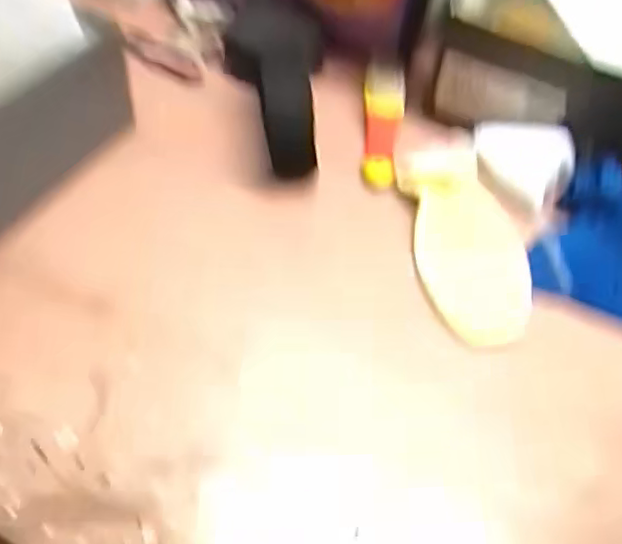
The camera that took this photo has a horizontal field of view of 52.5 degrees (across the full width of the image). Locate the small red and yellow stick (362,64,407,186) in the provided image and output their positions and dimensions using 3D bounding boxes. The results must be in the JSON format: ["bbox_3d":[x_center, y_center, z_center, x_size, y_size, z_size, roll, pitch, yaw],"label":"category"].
[{"bbox_3d":[0.060,-0.125,0.528,0.034,0.021,0.132,6,50,1],"label":"small red and yellow stick"}]

